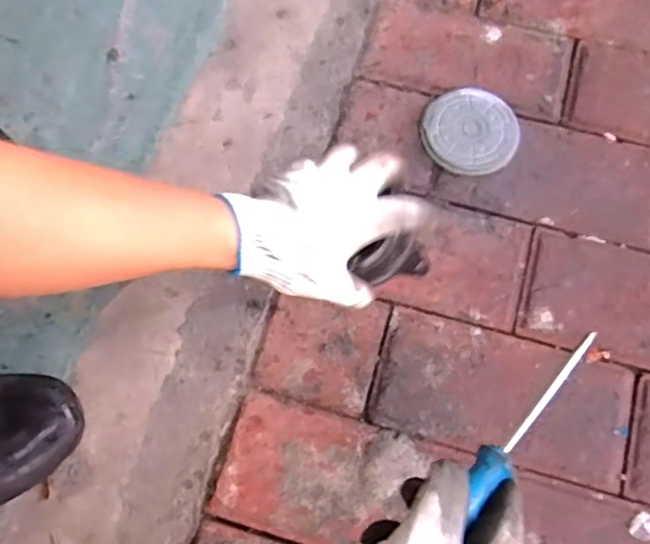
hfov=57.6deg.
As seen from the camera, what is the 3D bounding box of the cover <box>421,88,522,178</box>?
[{"bbox_3d":[0.149,-0.146,0.613,0.095,0.015,0.095,-1,72,3],"label":"cover"}]

